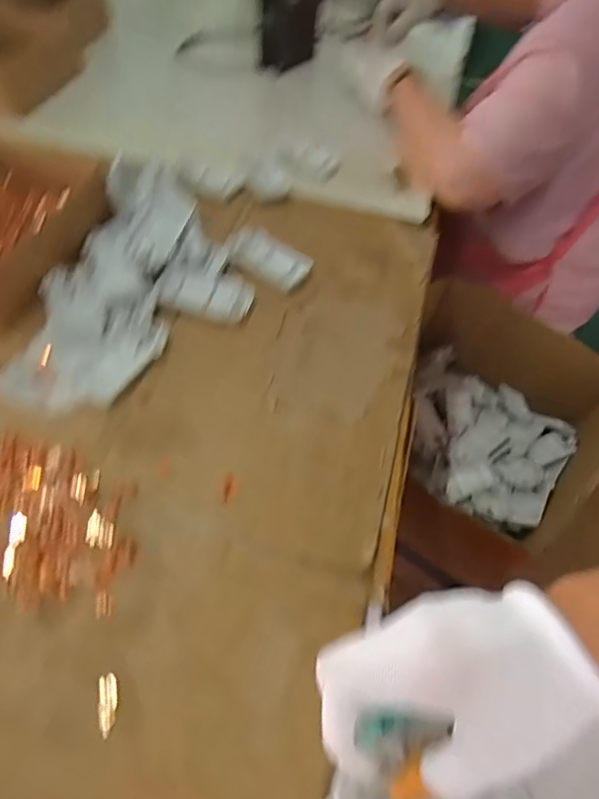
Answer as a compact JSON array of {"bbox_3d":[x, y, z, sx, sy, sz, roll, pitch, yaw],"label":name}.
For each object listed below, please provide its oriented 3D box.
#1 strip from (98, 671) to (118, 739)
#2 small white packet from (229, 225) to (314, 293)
[{"bbox_3d":[-0.118,0.187,0.343,0.012,0.007,0.034,-8,54,-12],"label":"strip"},{"bbox_3d":[-0.035,-0.154,0.607,0.095,0.016,0.051,29,55,16],"label":"small white packet"}]

